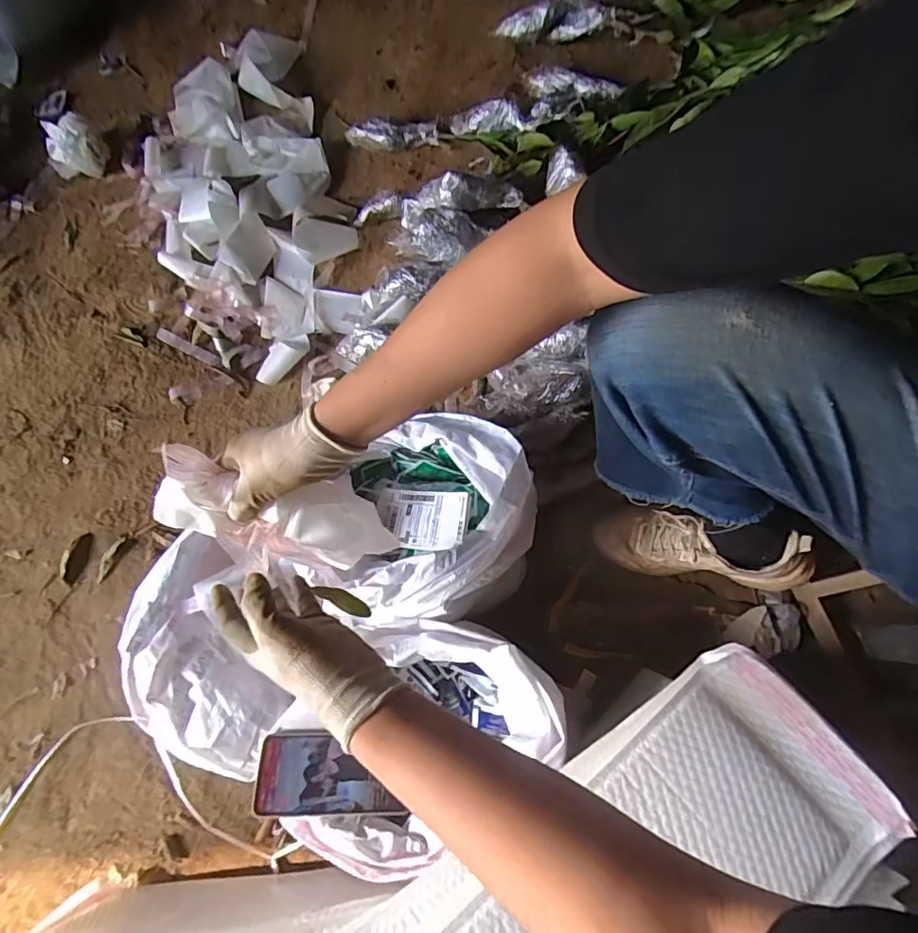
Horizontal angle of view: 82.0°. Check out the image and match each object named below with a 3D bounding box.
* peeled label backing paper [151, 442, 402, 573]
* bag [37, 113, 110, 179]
[{"bbox_3d":[-0.163,0.047,0.479,0.202,0.060,0.074,14,67,-13],"label":"peeled label backing paper"},{"bbox_3d":[-0.769,-0.638,1.048,0.094,0.103,0.068,8,71,8],"label":"bag"}]

